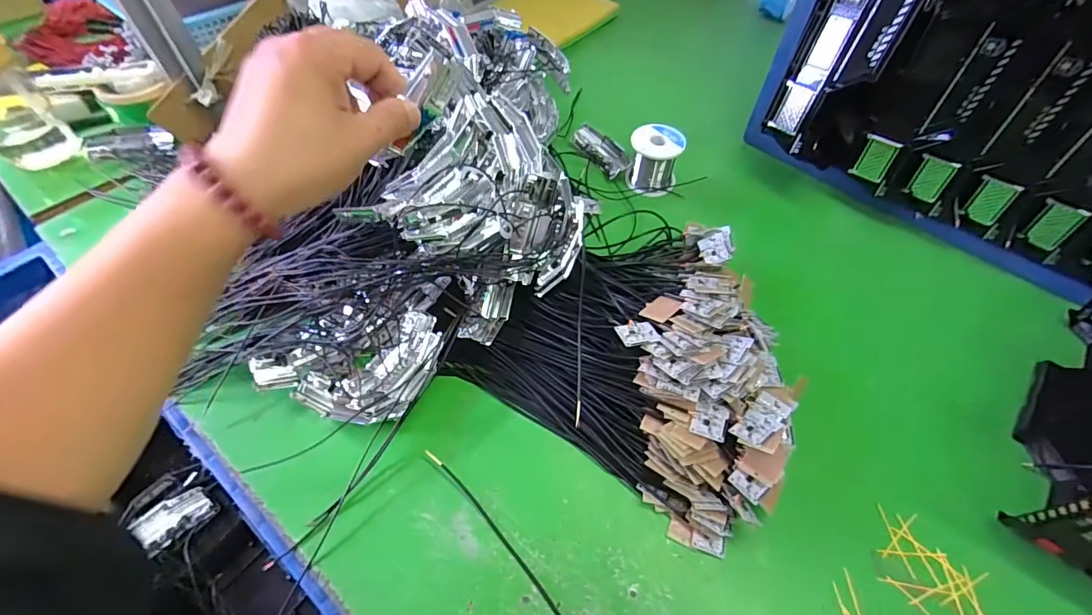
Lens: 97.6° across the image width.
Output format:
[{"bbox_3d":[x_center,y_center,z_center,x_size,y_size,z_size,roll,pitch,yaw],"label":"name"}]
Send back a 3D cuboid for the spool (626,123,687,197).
[{"bbox_3d":[0.131,-0.177,0.584,0.063,0.062,0.066,15,56,11],"label":"spool"}]

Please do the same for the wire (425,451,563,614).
[{"bbox_3d":[-0.001,0.207,0.343,0.279,0.004,0.018,40,62,23],"label":"wire"}]

